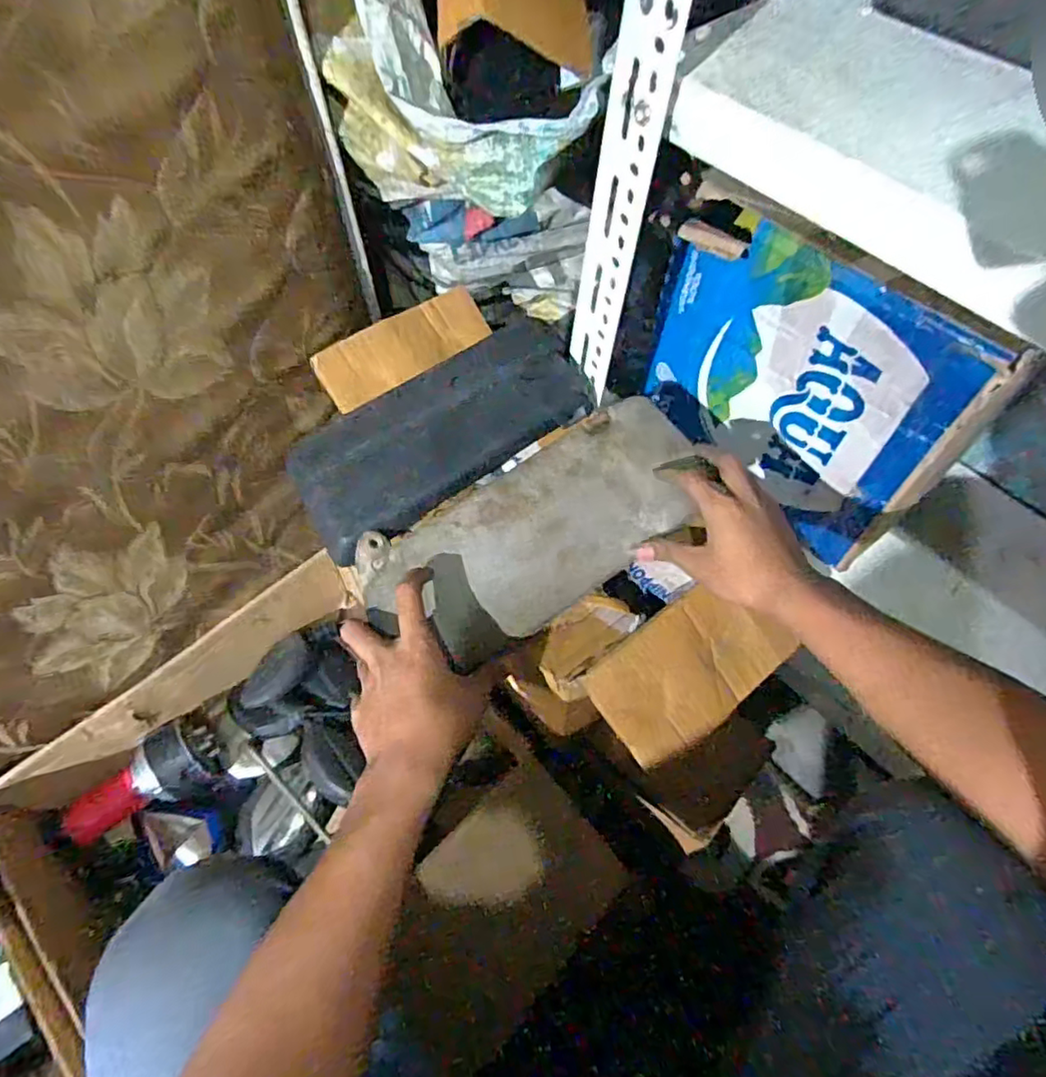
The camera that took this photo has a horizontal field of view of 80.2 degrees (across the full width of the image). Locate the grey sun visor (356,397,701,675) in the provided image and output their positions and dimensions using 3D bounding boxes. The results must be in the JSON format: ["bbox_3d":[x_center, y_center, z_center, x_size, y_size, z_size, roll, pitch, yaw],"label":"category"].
[{"bbox_3d":[0.025,-0.019,0.553,0.337,0.028,0.144,-34,65,-22],"label":"grey sun visor"}]

